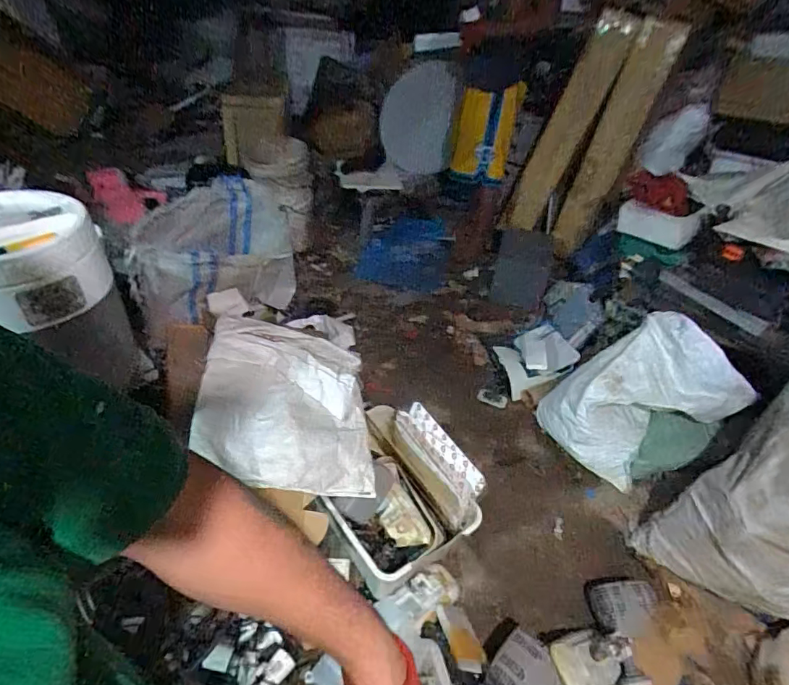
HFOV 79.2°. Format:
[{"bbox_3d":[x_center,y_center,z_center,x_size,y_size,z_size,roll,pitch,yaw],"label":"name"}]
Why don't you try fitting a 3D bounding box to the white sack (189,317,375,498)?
[{"bbox_3d":[-0.246,0.141,1.120,0.401,0.107,0.413,8,51,-20],"label":"white sack"}]

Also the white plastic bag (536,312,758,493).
[{"bbox_3d":[0.801,0.198,1.612,0.374,0.470,0.480,-25,49,-29],"label":"white plastic bag"}]

